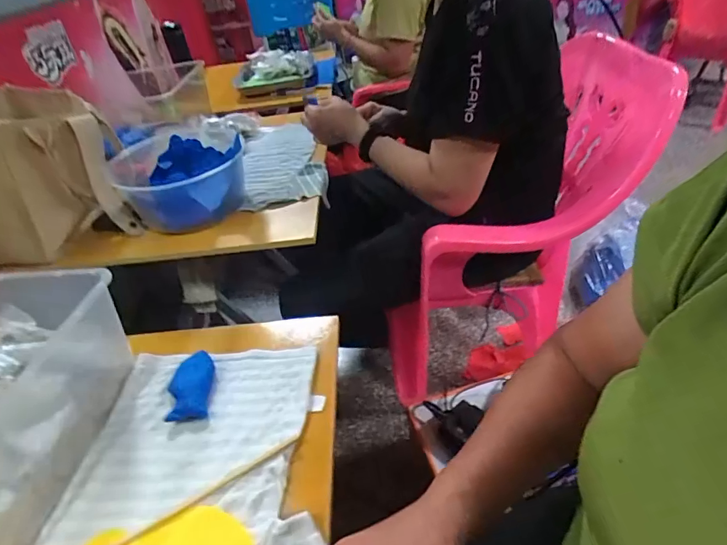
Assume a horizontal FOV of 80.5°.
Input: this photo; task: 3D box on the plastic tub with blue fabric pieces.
[{"bbox_3d":[-0.311,-0.175,0.771,0.232,0.091,0.264,-23,41,-18],"label":"plastic tub with blue fabric pieces"}]

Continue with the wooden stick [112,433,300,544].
[{"bbox_3d":[-0.163,0.217,0.412,0.221,0.008,0.011,-24,42,-20],"label":"wooden stick"}]

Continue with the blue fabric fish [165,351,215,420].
[{"bbox_3d":[-0.208,0.134,0.517,0.051,0.016,0.095,-13,39,-6],"label":"blue fabric fish"}]

